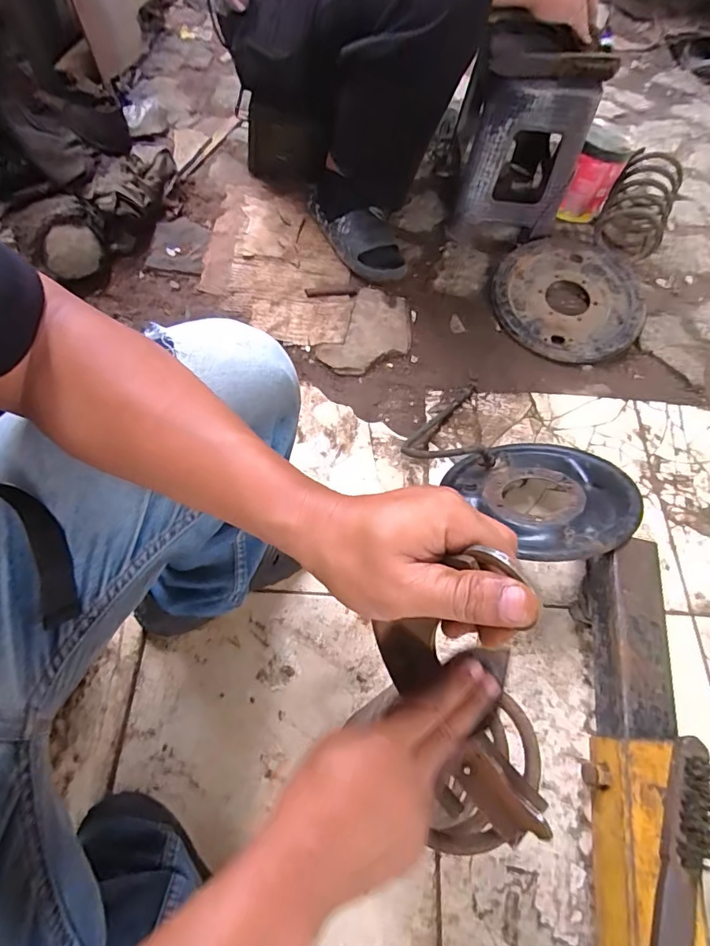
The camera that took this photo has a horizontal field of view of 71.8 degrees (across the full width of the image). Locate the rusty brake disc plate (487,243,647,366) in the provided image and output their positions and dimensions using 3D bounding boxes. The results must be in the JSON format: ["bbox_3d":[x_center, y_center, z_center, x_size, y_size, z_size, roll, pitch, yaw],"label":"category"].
[{"bbox_3d":[0.437,-0.356,1.012,0.294,0.055,0.302,1,62,-2],"label":"rusty brake disc plate"}]

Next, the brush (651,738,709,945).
[{"bbox_3d":[0.304,0.366,0.446,0.035,0.049,0.225,21,64,7],"label":"brush"}]

